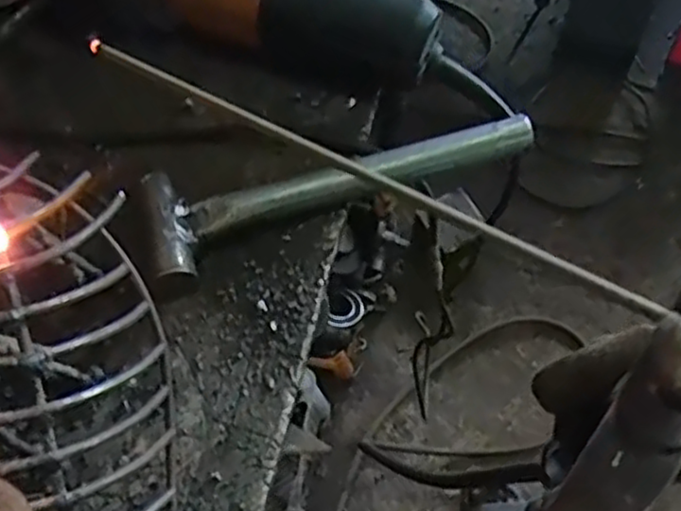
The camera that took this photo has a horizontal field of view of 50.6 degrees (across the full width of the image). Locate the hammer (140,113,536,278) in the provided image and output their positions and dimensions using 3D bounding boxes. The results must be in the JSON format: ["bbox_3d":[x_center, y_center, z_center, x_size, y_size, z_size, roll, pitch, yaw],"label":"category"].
[{"bbox_3d":[-0.003,-0.051,0.449,0.234,0.036,0.064,-21,69,-5],"label":"hammer"}]

